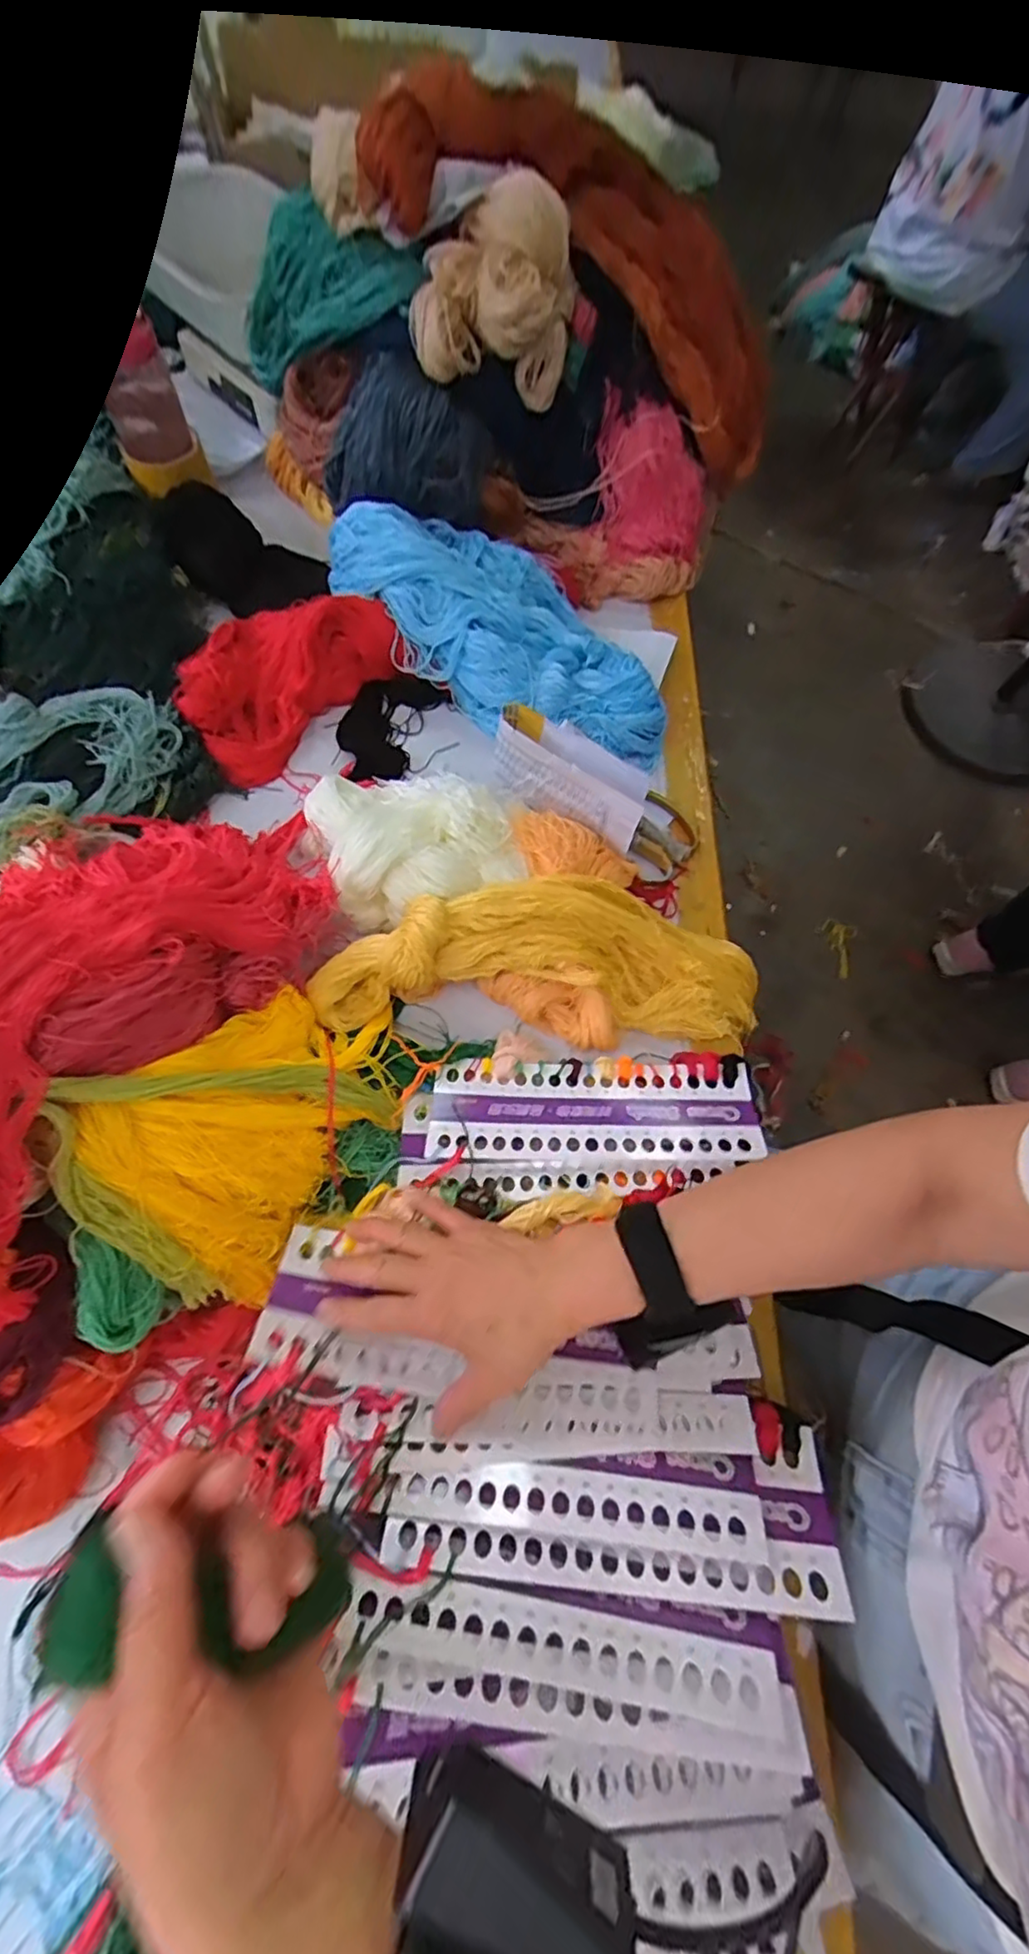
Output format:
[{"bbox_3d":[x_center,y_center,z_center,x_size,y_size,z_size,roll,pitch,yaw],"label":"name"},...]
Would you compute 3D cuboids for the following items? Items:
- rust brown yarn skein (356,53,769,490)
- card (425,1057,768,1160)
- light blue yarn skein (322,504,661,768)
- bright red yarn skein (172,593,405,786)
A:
[{"bbox_3d":[0.096,-0.710,0.662,0.479,0.119,0.171,12,65,-28],"label":"rust brown yarn skein"},{"bbox_3d":[0.059,0.097,0.495,0.236,0.008,0.083,0,45,3],"label":"card"},{"bbox_3d":[-0.001,-0.359,0.656,0.384,0.098,0.186,37,69,10],"label":"light blue yarn skein"},{"bbox_3d":[-0.232,-0.306,0.639,0.208,0.074,0.153,-40,76,-19],"label":"bright red yarn skein"}]

